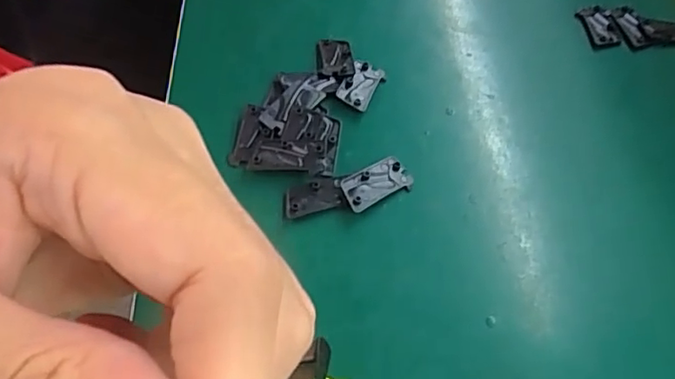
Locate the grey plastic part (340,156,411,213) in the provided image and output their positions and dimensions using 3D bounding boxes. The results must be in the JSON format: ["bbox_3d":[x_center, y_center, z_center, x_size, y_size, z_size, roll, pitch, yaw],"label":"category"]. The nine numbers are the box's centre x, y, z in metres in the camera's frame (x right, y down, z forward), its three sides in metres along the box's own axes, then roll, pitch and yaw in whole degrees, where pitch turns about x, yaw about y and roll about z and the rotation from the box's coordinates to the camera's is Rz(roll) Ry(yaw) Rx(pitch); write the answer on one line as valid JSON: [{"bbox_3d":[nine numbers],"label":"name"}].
[{"bbox_3d":[0.017,-0.002,0.252,0.031,0.006,0.017,-24,58,-19],"label":"grey plastic part"}]

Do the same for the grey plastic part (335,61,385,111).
[{"bbox_3d":[0.012,-0.052,0.288,0.016,0.006,0.029,23,56,14],"label":"grey plastic part"}]

